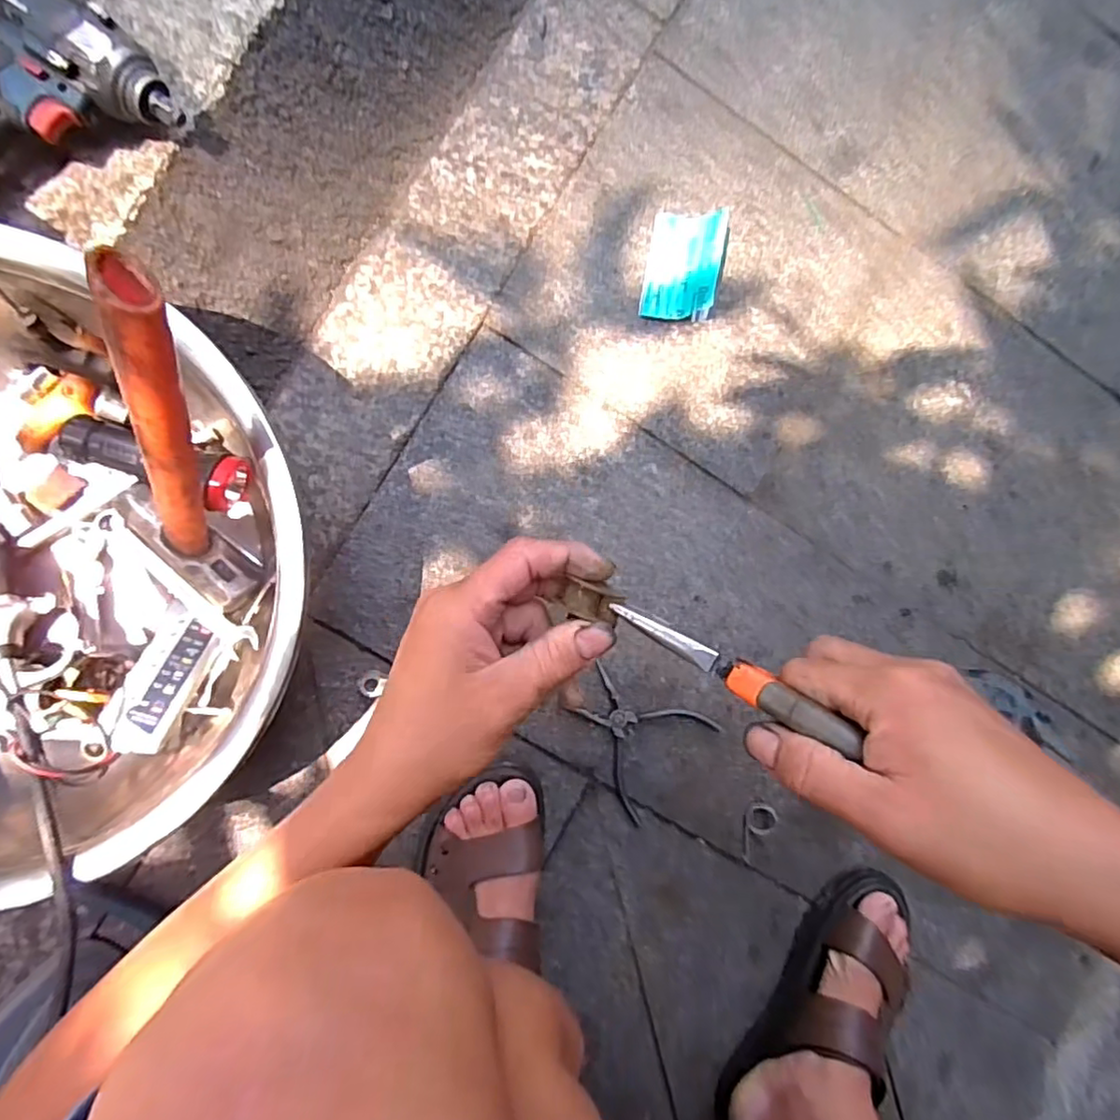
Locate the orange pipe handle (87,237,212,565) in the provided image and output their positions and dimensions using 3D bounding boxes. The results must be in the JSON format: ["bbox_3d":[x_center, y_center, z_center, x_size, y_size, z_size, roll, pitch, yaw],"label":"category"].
[{"bbox_3d":[-0.232,-0.060,0.361,0.029,0.282,0.028,10,64,-22],"label":"orange pipe handle"}]

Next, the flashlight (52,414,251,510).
[{"bbox_3d":[-0.313,-0.074,0.485,0.136,0.049,0.045,16,90,-8],"label":"flashlight"}]

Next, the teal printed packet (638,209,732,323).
[{"bbox_3d":[0.114,-0.270,0.559,0.062,0.031,0.092,8,91,-8],"label":"teal printed packet"}]

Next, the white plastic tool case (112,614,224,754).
[{"bbox_3d":[-0.300,0.094,0.473,0.038,0.017,0.109,15,54,-8],"label":"white plastic tool case"}]

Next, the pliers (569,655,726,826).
[{"bbox_3d":[0.068,0.160,0.572,0.127,0.010,0.117,45,86,-6],"label":"pliers"}]

